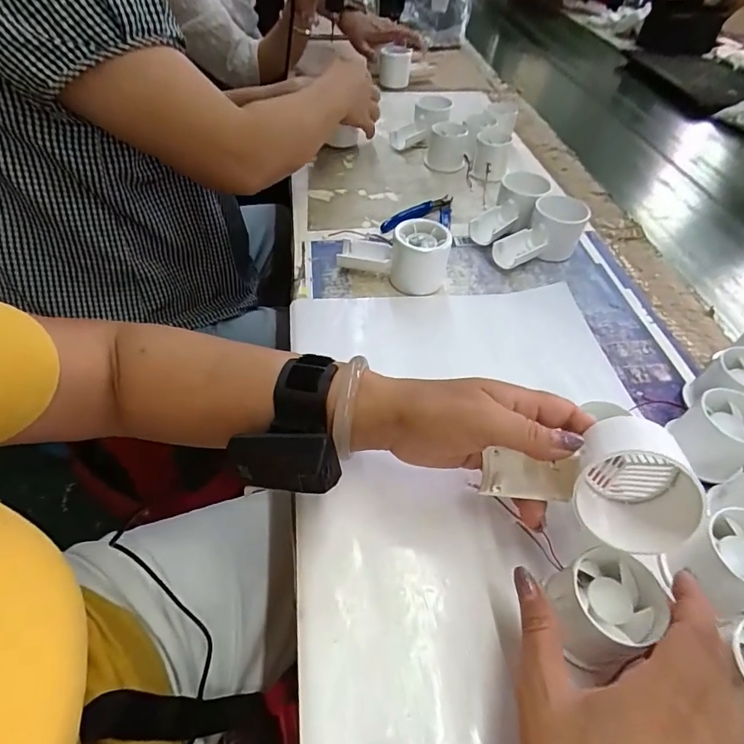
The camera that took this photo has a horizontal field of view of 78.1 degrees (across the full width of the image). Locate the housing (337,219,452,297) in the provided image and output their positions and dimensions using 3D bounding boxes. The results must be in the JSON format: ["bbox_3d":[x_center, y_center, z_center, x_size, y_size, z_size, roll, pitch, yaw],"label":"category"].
[{"bbox_3d":[0.025,-0.125,0.479,0.108,0.056,0.051,20,51,13],"label":"housing"}]

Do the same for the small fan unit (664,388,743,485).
[{"bbox_3d":[0.263,0.046,0.346,0.050,0.045,0.051,2,49,-2],"label":"small fan unit"}]

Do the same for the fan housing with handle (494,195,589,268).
[{"bbox_3d":[0.189,-0.150,0.512,0.106,0.056,0.056,-32,58,-28],"label":"fan housing with handle"}]

